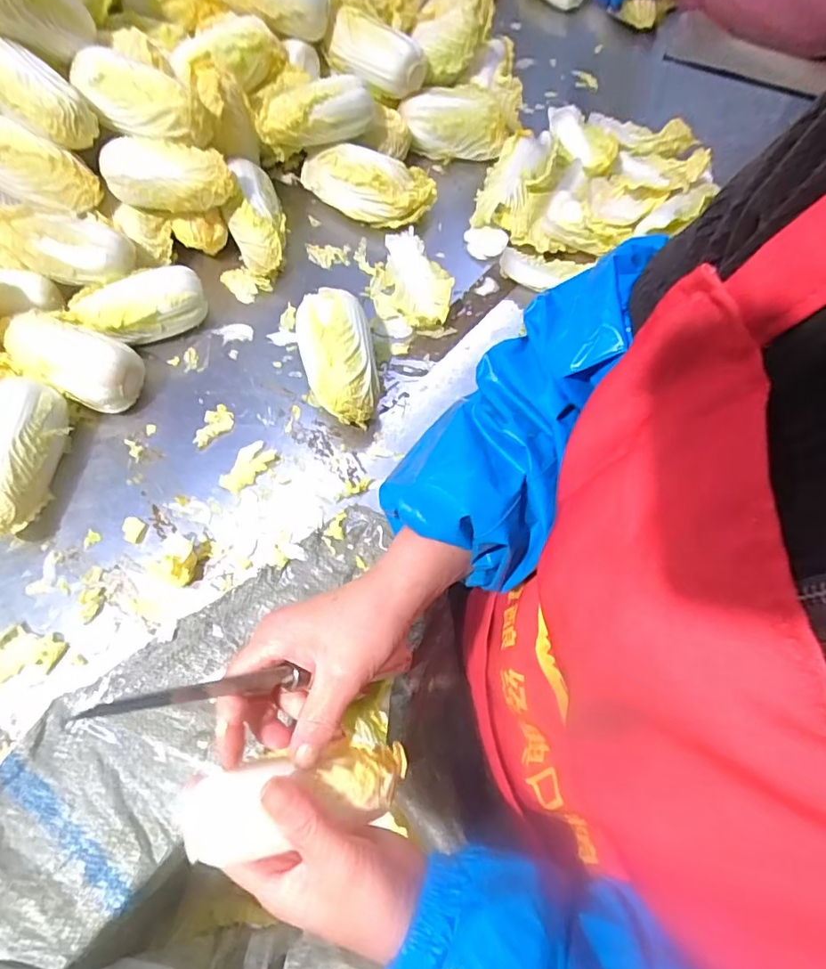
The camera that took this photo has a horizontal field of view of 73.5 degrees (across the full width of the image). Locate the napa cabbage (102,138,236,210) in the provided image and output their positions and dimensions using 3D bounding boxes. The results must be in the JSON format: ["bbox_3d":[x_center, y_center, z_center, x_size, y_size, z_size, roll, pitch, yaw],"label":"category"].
[{"bbox_3d":[-0.259,-0.324,0.586,0.129,0.061,0.057,-3,66,-4],"label":"napa cabbage"}]

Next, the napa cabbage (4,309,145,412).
[{"bbox_3d":[-0.344,-0.120,0.568,0.128,0.067,0.074,22,67,8],"label":"napa cabbage"}]

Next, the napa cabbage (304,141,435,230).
[{"bbox_3d":[-0.056,-0.364,0.679,0.165,0.064,0.065,9,66,2],"label":"napa cabbage"}]

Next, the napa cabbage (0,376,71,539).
[{"bbox_3d":[-0.367,-0.023,0.519,0.075,0.068,0.150,-5,66,-4],"label":"napa cabbage"}]

